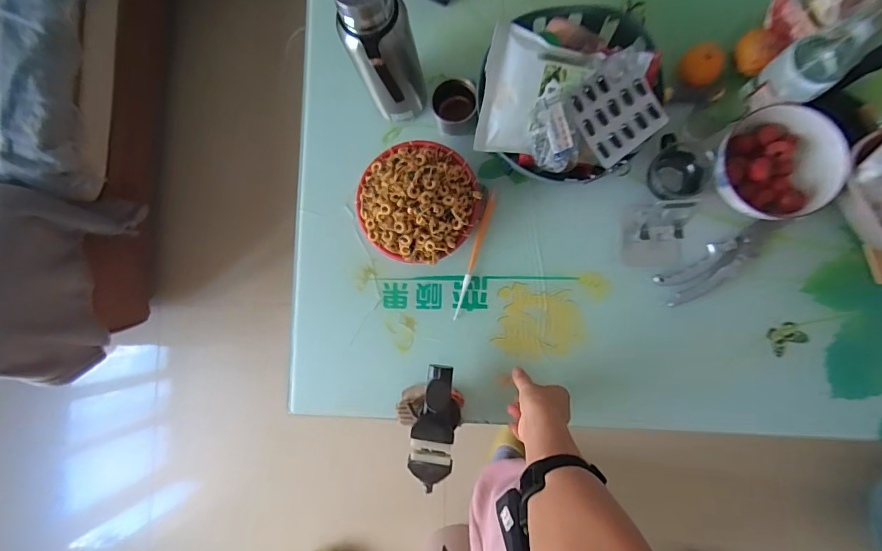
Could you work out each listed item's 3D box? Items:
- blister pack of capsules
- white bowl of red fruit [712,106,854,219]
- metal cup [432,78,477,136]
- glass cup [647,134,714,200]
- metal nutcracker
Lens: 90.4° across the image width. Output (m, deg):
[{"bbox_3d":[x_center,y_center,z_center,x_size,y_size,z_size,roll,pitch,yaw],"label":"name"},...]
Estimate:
[{"bbox_3d":[0.238,-0.223,0.574,0.120,0.012,0.107,-39,109,5],"label":"blister pack of capsules"},{"bbox_3d":[0.454,-0.149,0.600,0.148,0.071,0.149,0,86,6],"label":"white bowl of red fruit"},{"bbox_3d":[0.022,-0.257,0.670,0.065,0.057,0.061,0,86,6],"label":"metal cup"},{"bbox_3d":[0.342,-0.155,0.637,0.080,0.065,0.094,3,86,6],"label":"glass cup"},{"bbox_3d":[0.384,-0.007,0.639,0.137,0.023,0.054,-31,84,3],"label":"metal nutcracker"}]

